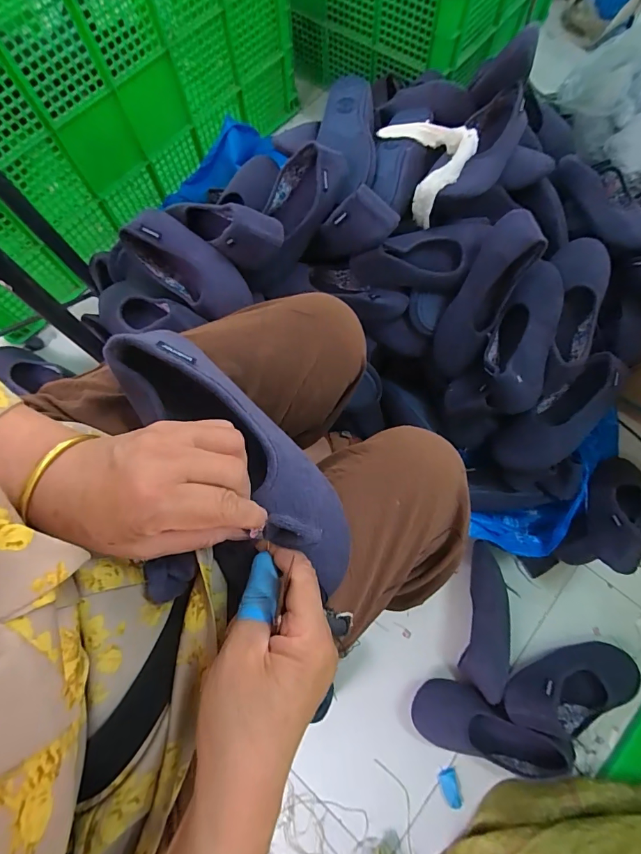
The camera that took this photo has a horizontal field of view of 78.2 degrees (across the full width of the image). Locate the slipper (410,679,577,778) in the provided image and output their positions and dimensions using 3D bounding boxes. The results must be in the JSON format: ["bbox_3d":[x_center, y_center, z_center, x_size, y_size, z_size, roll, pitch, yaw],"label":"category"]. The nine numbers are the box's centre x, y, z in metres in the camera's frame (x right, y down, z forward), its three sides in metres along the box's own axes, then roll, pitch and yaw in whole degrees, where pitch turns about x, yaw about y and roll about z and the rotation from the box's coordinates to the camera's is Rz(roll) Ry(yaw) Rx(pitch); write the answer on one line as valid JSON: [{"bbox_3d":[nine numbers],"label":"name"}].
[{"bbox_3d":[0.267,0.495,0.636,0.232,0.069,0.101,21,75,8],"label":"slipper"}]

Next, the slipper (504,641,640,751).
[{"bbox_3d":[0.419,0.427,0.640,0.257,0.066,0.100,-8,72,-17],"label":"slipper"}]

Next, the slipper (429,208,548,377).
[{"bbox_3d":[0.260,-0.204,0.635,0.086,0.256,0.060,28,32,9],"label":"slipper"}]

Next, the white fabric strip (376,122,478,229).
[{"bbox_3d":[0.170,-0.435,0.635,0.095,0.096,0.176,-22,74,-5],"label":"white fabric strip"}]

